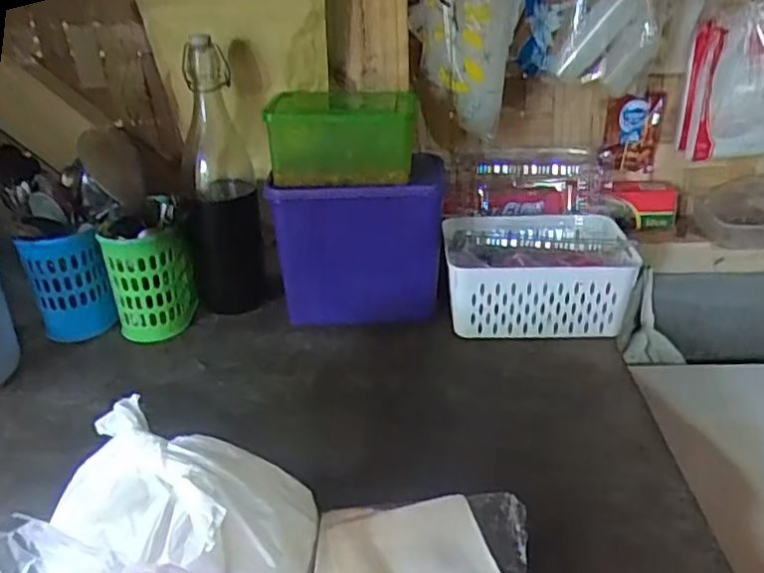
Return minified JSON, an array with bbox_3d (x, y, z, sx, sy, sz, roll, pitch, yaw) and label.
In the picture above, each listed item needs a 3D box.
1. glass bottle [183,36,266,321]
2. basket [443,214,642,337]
[{"bbox_3d":[-0.189,-0.120,0.782,0.079,0.308,0.069,-8,27,-11],"label":"glass bottle"},{"bbox_3d":[0.177,-0.024,0.777,0.197,0.109,0.153,0,27,4],"label":"basket"}]

